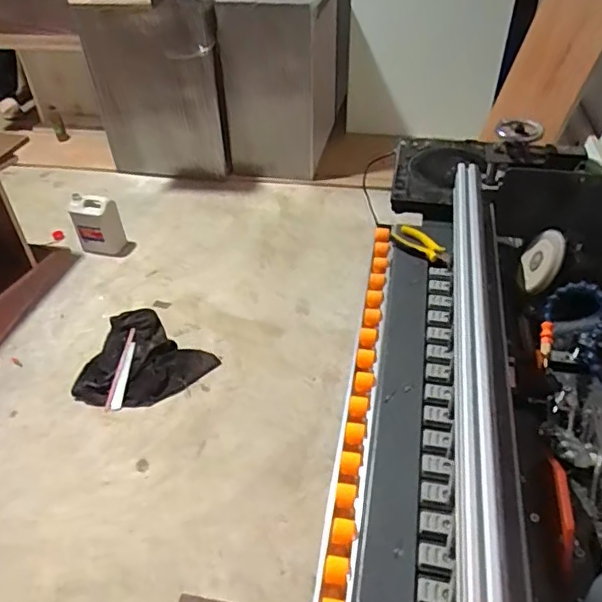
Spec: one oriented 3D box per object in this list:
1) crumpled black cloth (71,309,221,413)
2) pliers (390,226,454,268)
[{"bbox_3d":[-0.532,0.207,1.797,0.393,0.054,0.370,30,51,30],"label":"crumpled black cloth"},{"bbox_3d":[0.222,-0.102,1.014,0.047,0.013,0.140,-30,49,-27],"label":"pliers"}]

